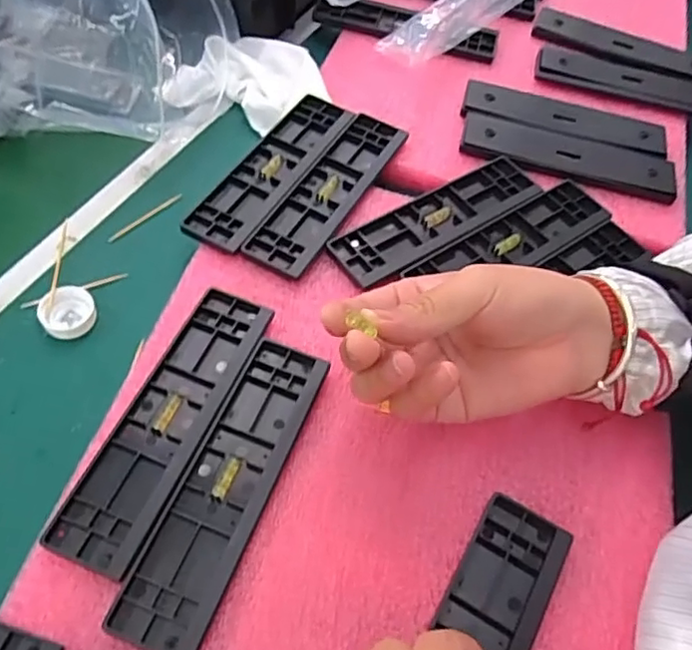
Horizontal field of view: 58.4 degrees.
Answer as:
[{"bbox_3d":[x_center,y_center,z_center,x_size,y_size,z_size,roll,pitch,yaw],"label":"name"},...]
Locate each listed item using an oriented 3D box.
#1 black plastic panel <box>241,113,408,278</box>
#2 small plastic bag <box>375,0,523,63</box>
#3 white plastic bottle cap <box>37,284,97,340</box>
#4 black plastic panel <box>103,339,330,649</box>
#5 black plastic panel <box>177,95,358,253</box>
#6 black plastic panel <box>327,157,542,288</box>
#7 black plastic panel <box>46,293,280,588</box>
[{"bbox_3d":[-0.010,-0.094,0.422,0.041,0.006,0.159,26,57,12],"label":"black plastic panel"},{"bbox_3d":[0.119,-0.291,0.556,0.043,0.019,0.237,39,61,19],"label":"small plastic bag"},{"bbox_3d":[-0.167,-0.009,0.371,0.031,0.013,0.030,3,56,-4],"label":"white plastic bottle cap"},{"bbox_3d":[-0.057,0.076,0.306,0.043,0.007,0.159,20,56,8],"label":"black plastic panel"},{"bbox_3d":[-0.049,-0.109,0.428,0.042,0.008,0.161,26,57,12],"label":"black plastic panel"},{"bbox_3d":[0.064,-0.074,0.415,0.158,0.006,0.045,-30,64,-23],"label":"black plastic panel"},{"bbox_3d":[-0.090,0.046,0.321,0.042,0.007,0.158,20,56,8],"label":"black plastic panel"}]

